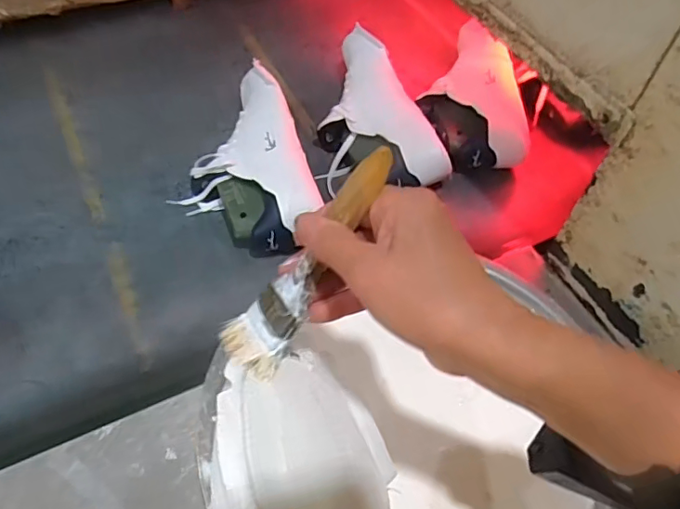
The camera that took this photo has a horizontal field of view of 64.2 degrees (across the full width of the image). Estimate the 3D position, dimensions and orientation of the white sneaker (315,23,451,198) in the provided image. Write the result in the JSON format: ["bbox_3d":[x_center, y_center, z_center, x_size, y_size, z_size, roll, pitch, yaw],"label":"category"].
[{"bbox_3d":[0.028,-0.200,0.763,0.141,0.085,0.293,-16,56,-17],"label":"white sneaker"}]

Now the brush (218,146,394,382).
[{"bbox_3d":[-0.017,0.004,0.294,0.036,0.015,0.141,42,105,24],"label":"brush"}]

